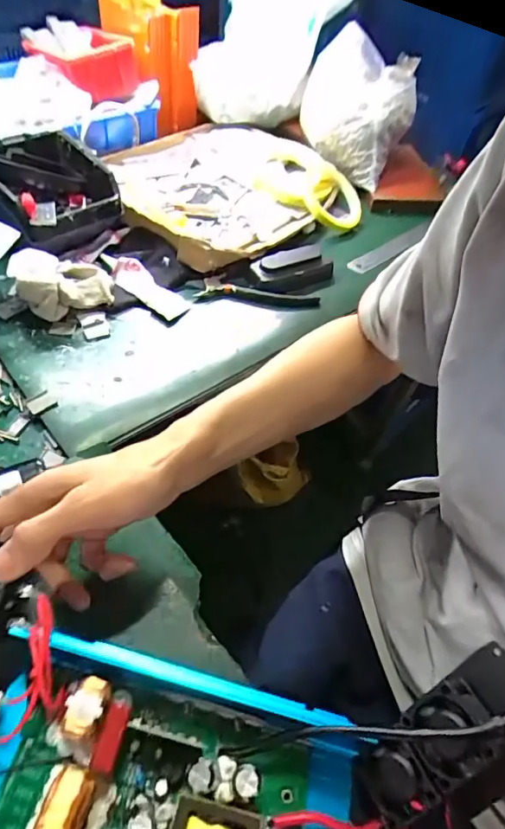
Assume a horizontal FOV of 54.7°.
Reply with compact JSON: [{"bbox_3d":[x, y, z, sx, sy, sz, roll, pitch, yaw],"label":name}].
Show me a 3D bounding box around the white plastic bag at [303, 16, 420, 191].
[{"bbox_3d":[0.146,-0.428,0.695,0.156,0.142,0.103,34,55,17],"label":"white plastic bag"}]

